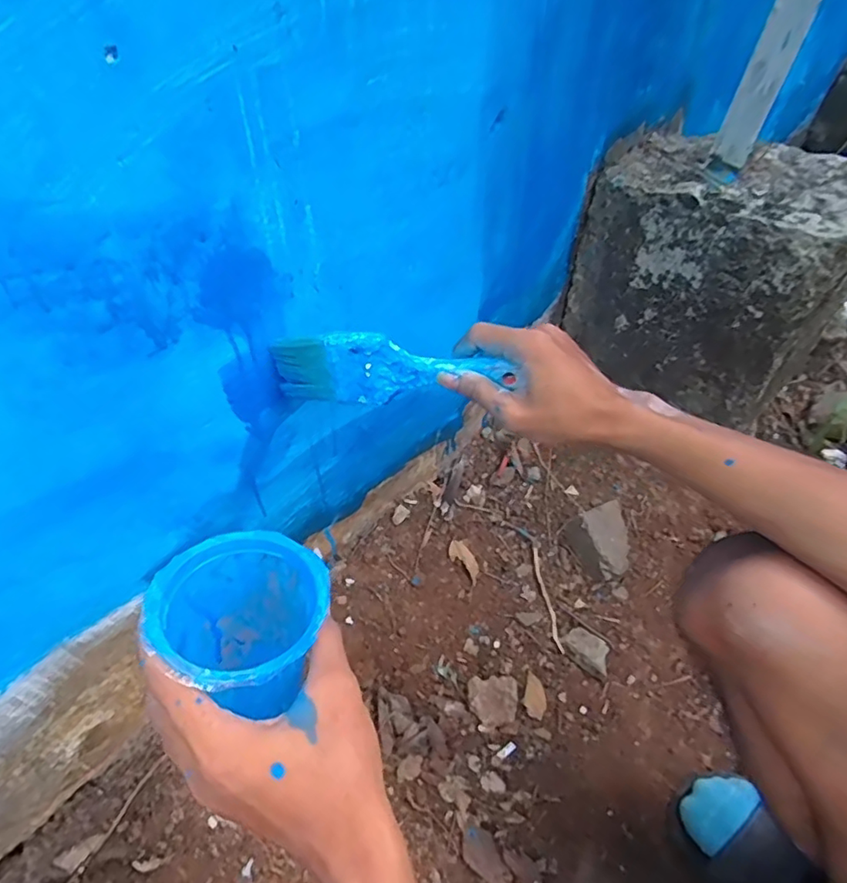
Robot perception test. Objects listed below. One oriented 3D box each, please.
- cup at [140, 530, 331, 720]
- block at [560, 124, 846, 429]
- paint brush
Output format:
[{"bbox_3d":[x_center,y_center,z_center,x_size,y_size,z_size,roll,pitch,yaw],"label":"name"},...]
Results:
[{"bbox_3d":[-0.097,0.117,0.346,0.088,0.125,0.087,0,50,0],"label":"cup"},{"bbox_3d":[0.360,-0.214,0.736,0.196,0.253,0.287,-36,58,-26],"label":"block"},{"bbox_3d":[-0.029,-0.055,0.442,0.176,0.056,0.016,0,50,12],"label":"paint brush"}]

